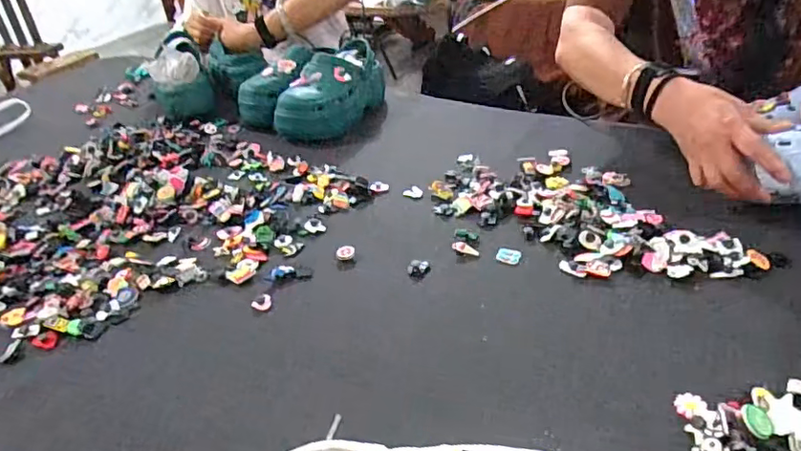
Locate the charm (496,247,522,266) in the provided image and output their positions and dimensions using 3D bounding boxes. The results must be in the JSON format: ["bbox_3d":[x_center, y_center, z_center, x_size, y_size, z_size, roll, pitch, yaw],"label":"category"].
[{"bbox_3d":[0.127,0.036,0.674,0.028,0.004,0.025,9,36,19],"label":"charm"}]

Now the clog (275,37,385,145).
[{"bbox_3d":[-0.117,-0.247,1.036,0.106,0.102,0.246,11,37,22],"label":"clog"}]

